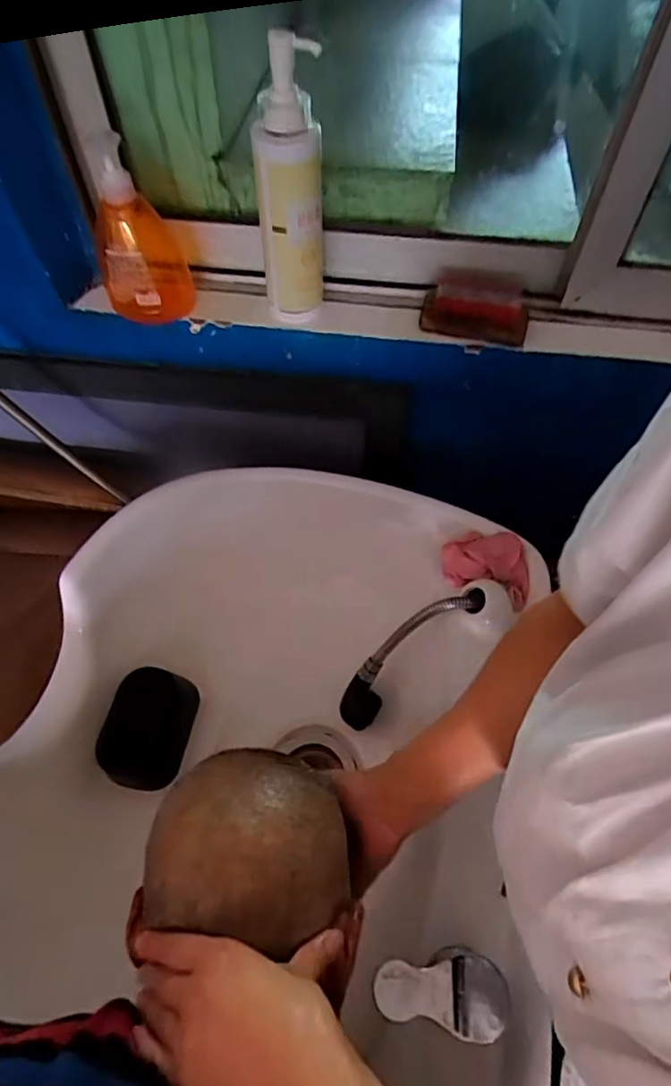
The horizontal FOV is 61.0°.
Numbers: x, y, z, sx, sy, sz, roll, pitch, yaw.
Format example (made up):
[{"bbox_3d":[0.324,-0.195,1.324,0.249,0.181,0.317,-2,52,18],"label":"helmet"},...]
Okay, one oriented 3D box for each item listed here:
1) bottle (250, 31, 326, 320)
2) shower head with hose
[{"bbox_3d":[-0.043,-0.342,0.555,0.064,0.244,0.078,-7,57,-5],"label":"bottle"},{"bbox_3d":[0.078,0.133,0.666,0.041,0.237,0.048,1,43,-52],"label":"shower head with hose"}]

